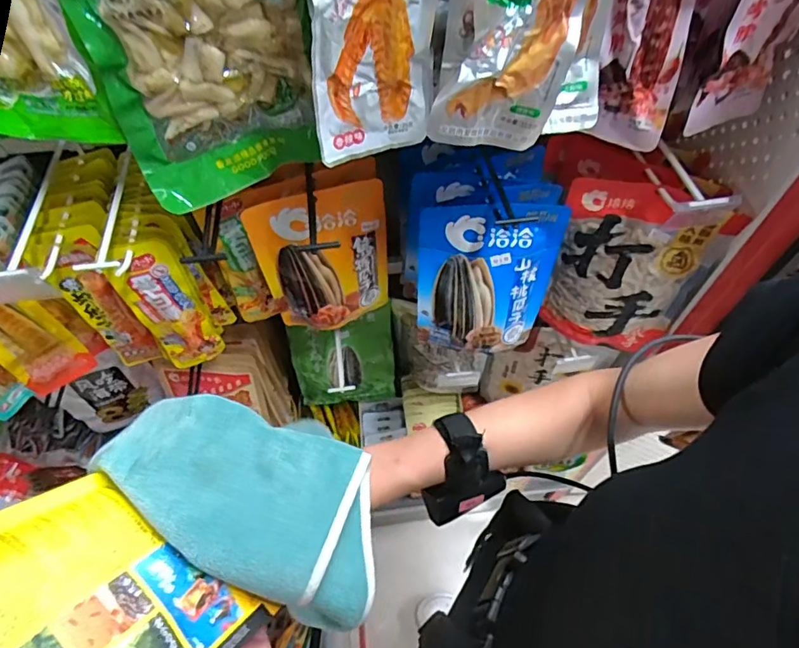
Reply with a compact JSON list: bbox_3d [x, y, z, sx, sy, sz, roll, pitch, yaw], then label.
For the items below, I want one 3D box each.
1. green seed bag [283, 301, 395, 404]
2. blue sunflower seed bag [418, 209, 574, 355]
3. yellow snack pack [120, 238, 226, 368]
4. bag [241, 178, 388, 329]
[{"bbox_3d":[-0.099,0.064,0.917,0.179,0.221,0.023,-4,39,-4],"label":"green seed bag"},{"bbox_3d":[0.096,-0.047,0.574,0.148,0.191,0.026,0,41,0],"label":"blue sunflower seed bag"},{"bbox_3d":[-0.267,-0.013,0.606,0.069,0.207,0.025,-32,62,-18],"label":"yellow snack pack"},{"bbox_3d":[-0.086,-0.073,0.608,0.149,0.195,0.044,-16,59,-9],"label":"bag"}]

